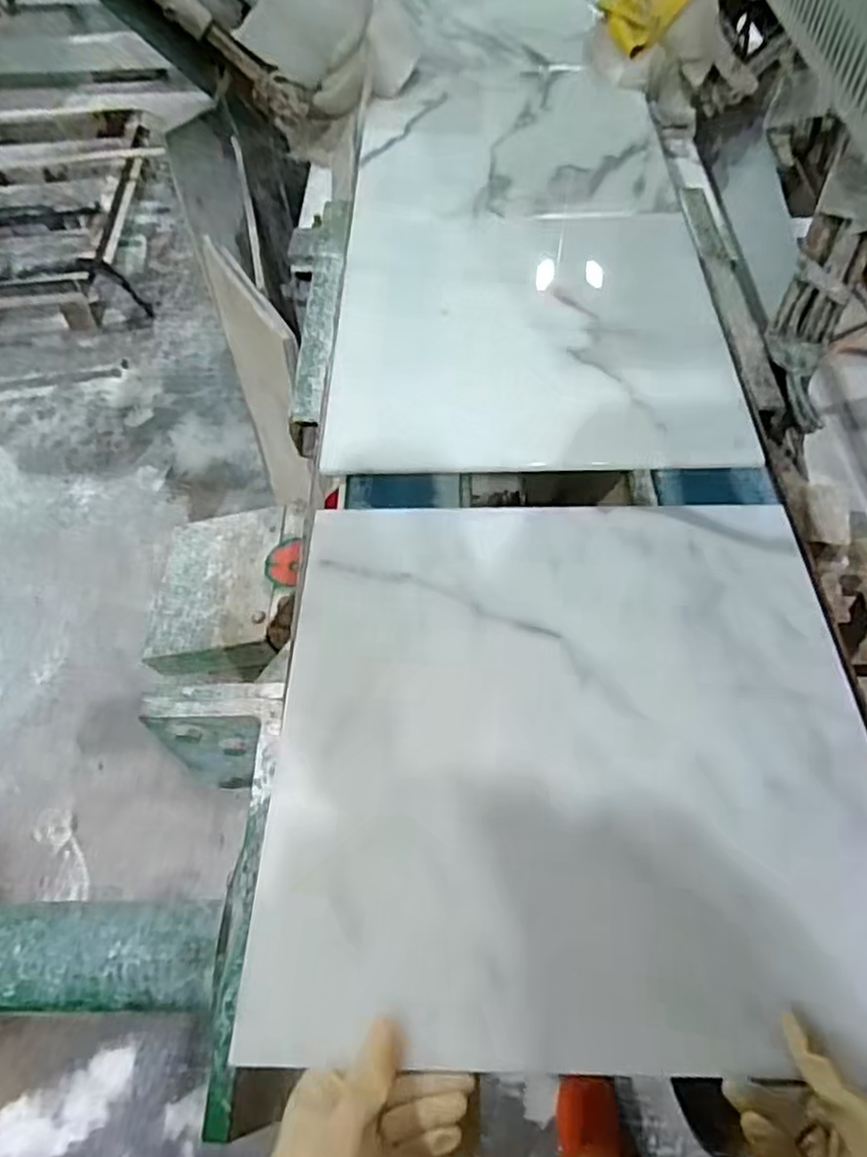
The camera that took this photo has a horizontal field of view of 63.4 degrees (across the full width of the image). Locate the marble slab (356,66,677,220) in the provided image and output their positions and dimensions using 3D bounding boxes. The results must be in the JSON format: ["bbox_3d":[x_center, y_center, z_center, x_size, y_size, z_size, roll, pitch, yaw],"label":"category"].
[{"bbox_3d":[0.115,-0.683,1.086,0.449,0.021,0.436,-1,57,3],"label":"marble slab"}]

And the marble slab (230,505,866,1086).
[{"bbox_3d":[0.108,0.118,0.552,0.450,0.015,0.439,0,56,2],"label":"marble slab"}]

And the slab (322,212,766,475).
[{"bbox_3d":[0.111,-0.306,0.840,0.447,0.019,0.444,0,59,2],"label":"slab"}]

